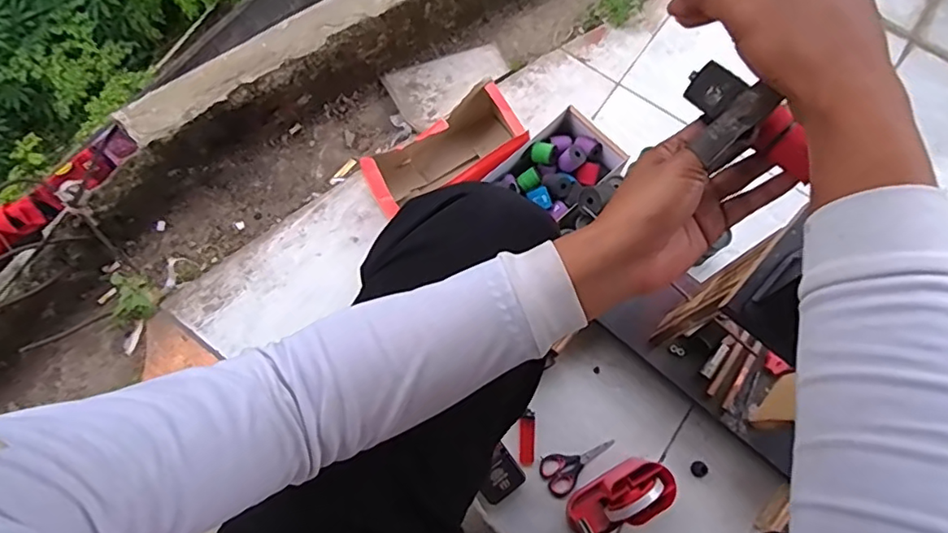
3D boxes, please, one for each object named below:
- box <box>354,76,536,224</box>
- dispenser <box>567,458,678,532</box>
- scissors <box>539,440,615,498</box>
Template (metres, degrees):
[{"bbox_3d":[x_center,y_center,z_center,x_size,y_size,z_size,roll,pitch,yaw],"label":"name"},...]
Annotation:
[{"bbox_3d":[-0.043,-0.174,0.964,0.267,0.136,0.125,-36,77,-9],"label":"box"},{"bbox_3d":[0.207,0.331,0.800,0.148,0.101,0.071,-32,77,-8],"label":"dispenser"},{"bbox_3d":[0.155,0.292,0.863,0.119,0.004,0.059,-38,77,-9],"label":"scissors"}]

